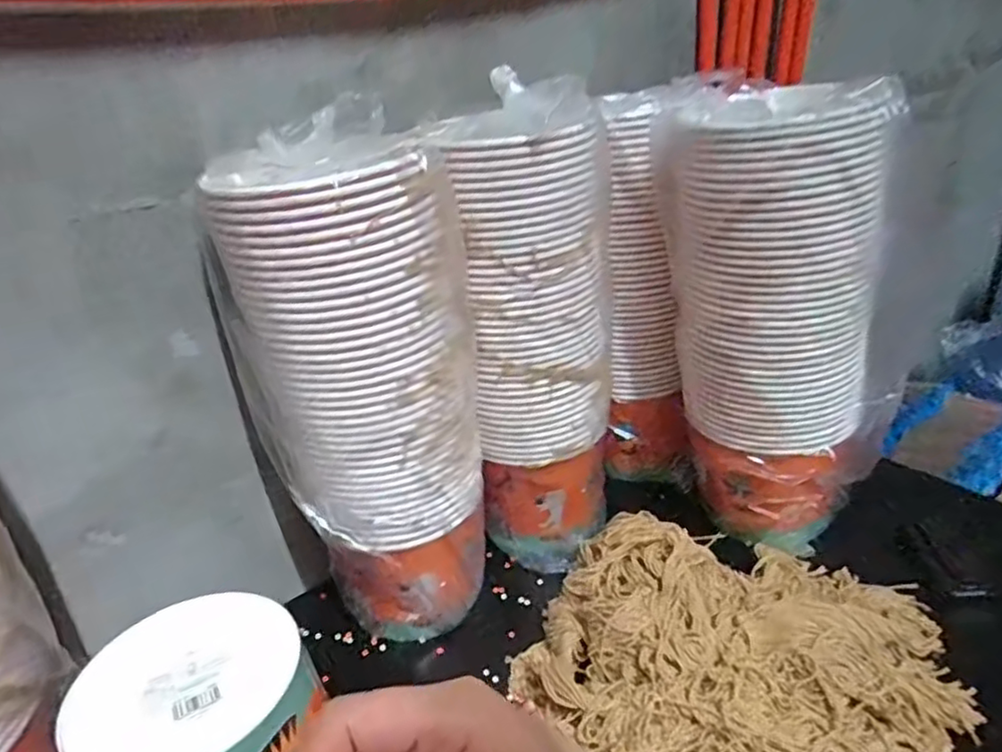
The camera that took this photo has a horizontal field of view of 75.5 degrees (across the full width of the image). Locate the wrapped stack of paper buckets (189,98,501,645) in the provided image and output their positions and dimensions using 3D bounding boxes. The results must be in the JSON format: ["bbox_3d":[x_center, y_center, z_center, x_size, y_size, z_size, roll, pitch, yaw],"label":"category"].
[{"bbox_3d":[-0.107,0.022,0.540,0.146,0.427,0.117,5,30,18],"label":"wrapped stack of paper buckets"}]

